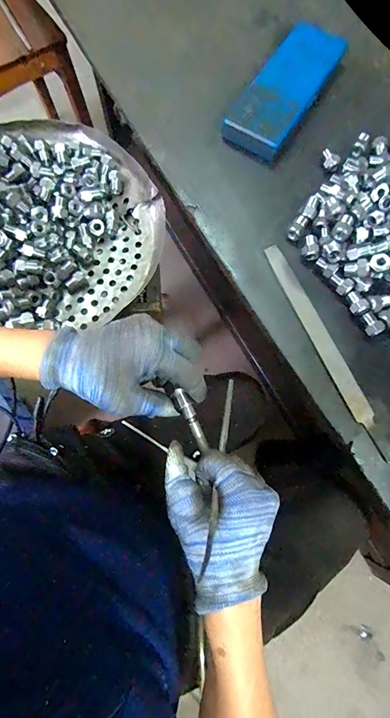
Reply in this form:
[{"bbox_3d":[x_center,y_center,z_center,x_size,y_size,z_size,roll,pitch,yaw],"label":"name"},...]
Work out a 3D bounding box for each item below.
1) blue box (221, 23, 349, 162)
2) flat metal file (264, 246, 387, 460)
[{"bbox_3d":[0.134,-0.395,0.503,0.087,0.028,0.224,33,78,6],"label":"blue box"},{"bbox_3d":[0.159,-0.022,0.426,0.020,0.006,0.282,-25,76,5],"label":"flat metal file"}]

